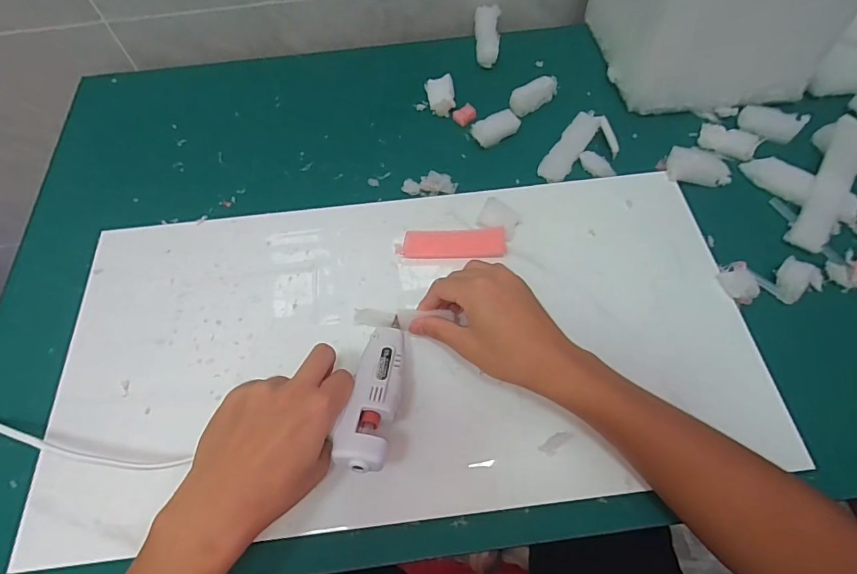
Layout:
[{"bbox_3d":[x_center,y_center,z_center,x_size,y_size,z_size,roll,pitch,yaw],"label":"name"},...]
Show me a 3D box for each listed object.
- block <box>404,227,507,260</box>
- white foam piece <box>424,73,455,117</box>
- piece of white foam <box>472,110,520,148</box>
[{"bbox_3d":[0.025,-0.041,0.433,0.096,0.021,0.024,1,61,3],"label":"block"},{"bbox_3d":[0.015,-0.233,0.545,0.033,0.014,0.055,-5,61,-1],"label":"white foam piece"},{"bbox_3d":[0.078,-0.182,0.513,0.056,0.018,0.026,-29,64,-14],"label":"piece of white foam"}]

